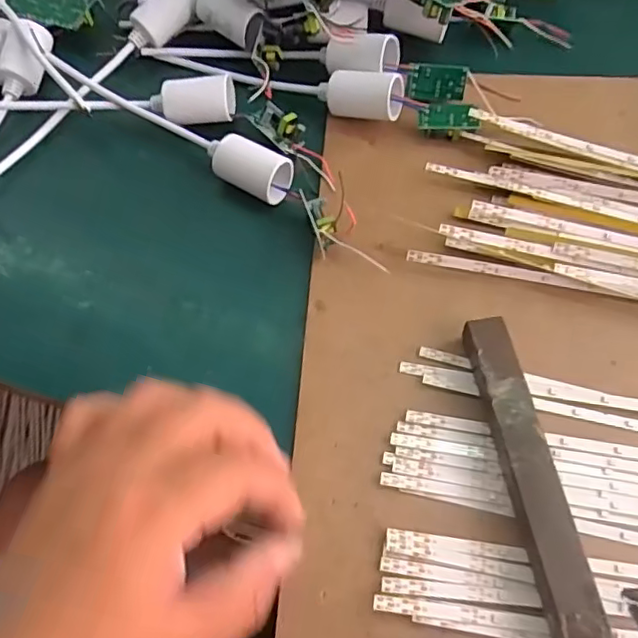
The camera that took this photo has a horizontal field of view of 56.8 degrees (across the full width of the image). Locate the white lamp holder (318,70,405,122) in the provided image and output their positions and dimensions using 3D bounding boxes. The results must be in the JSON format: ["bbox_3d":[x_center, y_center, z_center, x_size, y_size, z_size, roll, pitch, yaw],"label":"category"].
[{"bbox_3d":[0.026,-0.142,0.374,0.053,0.030,0.024,10,65,7],"label":"white lamp holder"}]

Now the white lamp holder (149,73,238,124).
[{"bbox_3d":[-0.082,-0.142,0.384,0.053,0.022,0.023,-6,64,0],"label":"white lamp holder"}]

